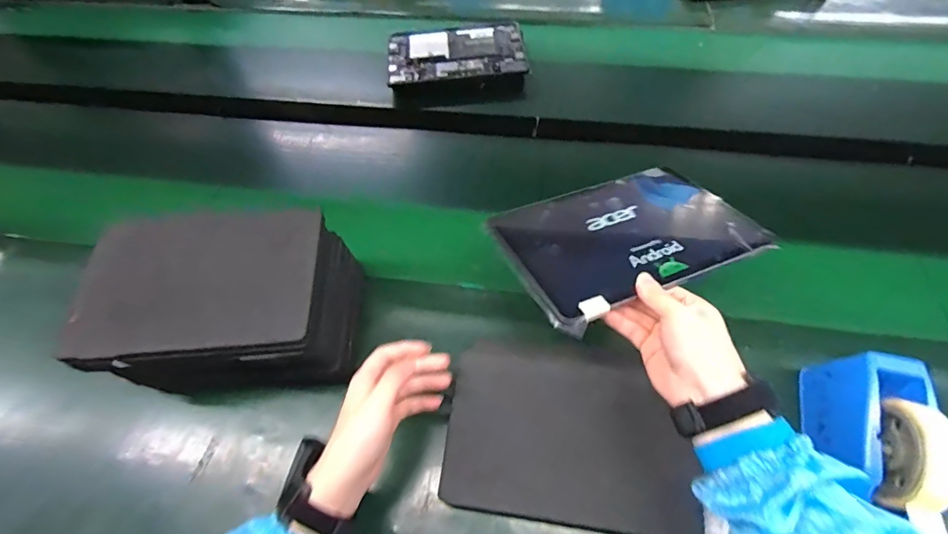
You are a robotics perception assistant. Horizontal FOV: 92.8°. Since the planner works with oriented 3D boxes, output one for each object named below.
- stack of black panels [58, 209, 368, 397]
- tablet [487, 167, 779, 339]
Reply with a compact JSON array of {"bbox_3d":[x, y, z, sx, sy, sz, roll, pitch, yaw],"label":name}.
[{"bbox_3d":[-0.277,0.046,0.512,0.272,0.148,0.154,-4,56,1],"label":"stack of black panels"},{"bbox_3d":[0.158,-0.036,0.473,0.255,0.010,0.166,-20,46,-17],"label":"tablet"}]

